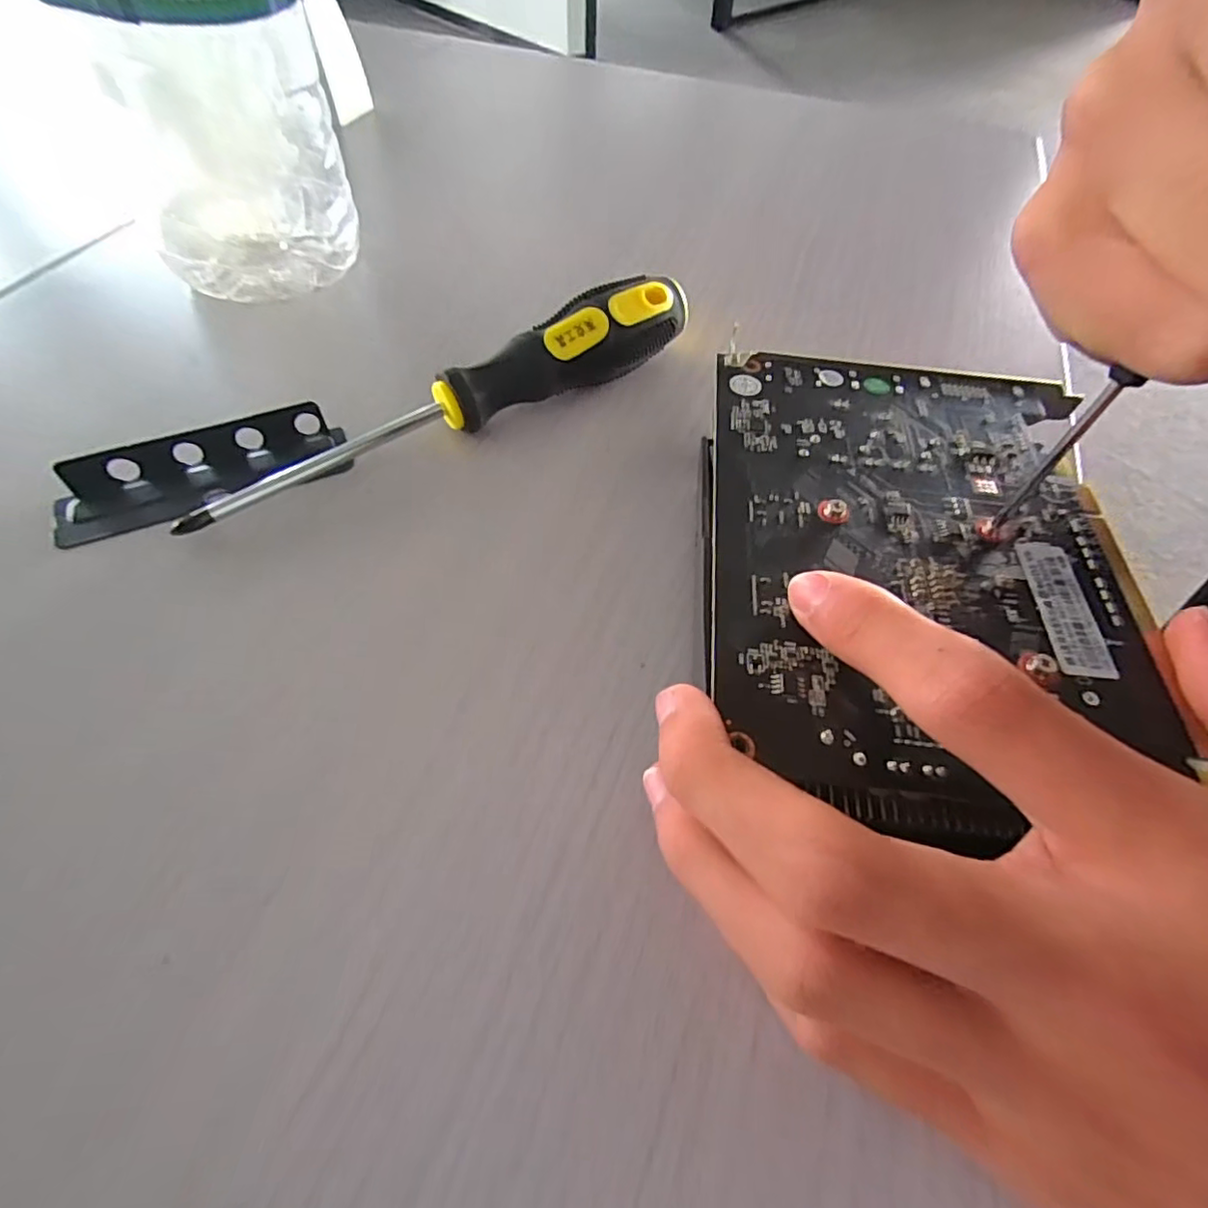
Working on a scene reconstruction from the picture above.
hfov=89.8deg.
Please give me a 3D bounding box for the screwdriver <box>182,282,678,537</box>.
[{"bbox_3d":[-0.054,-0.079,0.220,0.192,0.030,0.024,-25,61,-18],"label":"screwdriver"}]

